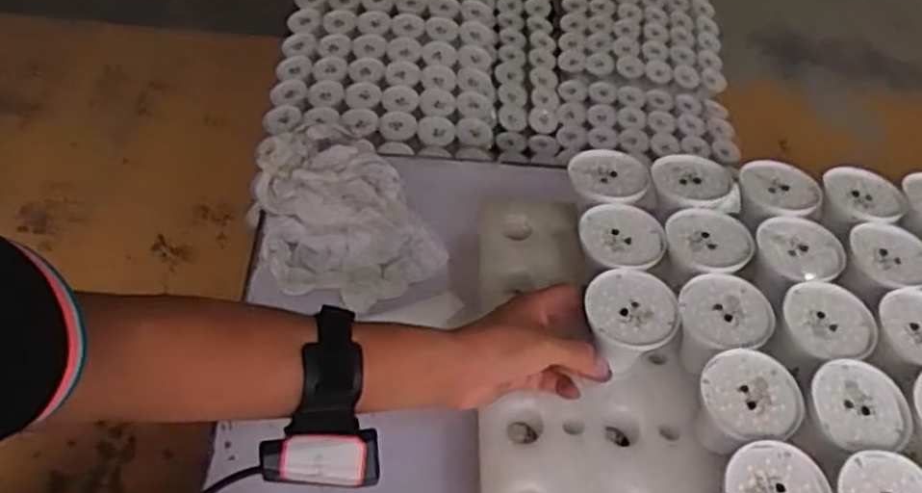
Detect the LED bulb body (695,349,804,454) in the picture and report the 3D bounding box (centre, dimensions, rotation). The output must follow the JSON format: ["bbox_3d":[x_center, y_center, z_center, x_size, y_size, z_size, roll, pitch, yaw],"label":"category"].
[{"bbox_3d":[0.190,0.114,0.516,0.065,0.057,0.062,2,52,-3],"label":"LED bulb body"}]

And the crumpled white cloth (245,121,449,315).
[{"bbox_3d":[-0.131,-0.033,0.771,0.155,0.064,0.211,-30,61,-26],"label":"crumpled white cloth"}]

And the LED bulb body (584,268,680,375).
[{"bbox_3d":[0.119,0.059,0.550,0.063,0.059,0.065,17,53,9],"label":"LED bulb body"}]

